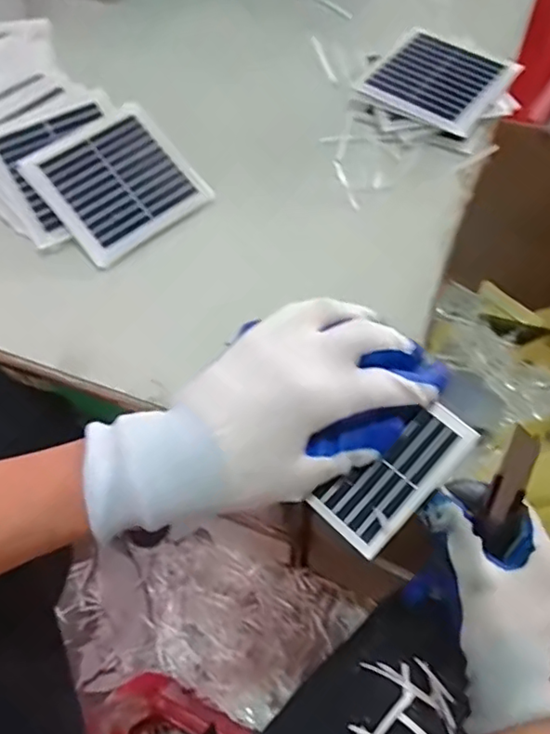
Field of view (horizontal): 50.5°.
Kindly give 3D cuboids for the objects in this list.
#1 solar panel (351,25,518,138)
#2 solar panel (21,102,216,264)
[{"bbox_3d":[0.128,-0.225,0.449,0.096,0.007,0.101,33,67,18],"label":"solar panel"},{"bbox_3d":[-0.109,-0.129,0.406,0.097,0.008,0.098,-38,82,-15],"label":"solar panel"}]

